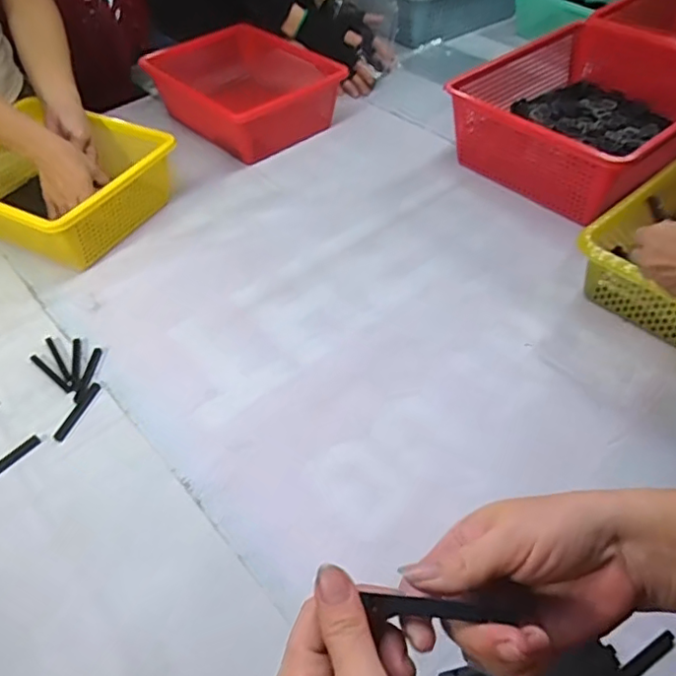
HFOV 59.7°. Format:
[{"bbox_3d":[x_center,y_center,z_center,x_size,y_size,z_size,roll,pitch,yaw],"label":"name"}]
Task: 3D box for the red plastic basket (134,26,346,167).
[{"bbox_3d":[-0.164,-0.437,1.039,0.264,0.118,0.290,-37,54,-28],"label":"red plastic basket"}]

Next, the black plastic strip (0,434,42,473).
[{"bbox_3d":[-0.336,0.125,0.595,0.012,0.005,0.074,27,53,27],"label":"black plastic strip"}]

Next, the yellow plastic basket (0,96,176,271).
[{"bbox_3d":[-0.420,-0.224,0.856,0.311,0.114,0.239,19,50,21],"label":"yellow plastic basket"}]

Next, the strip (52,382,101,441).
[{"bbox_3d":[-0.283,0.078,0.639,0.012,0.004,0.076,10,47,13],"label":"strip"}]

